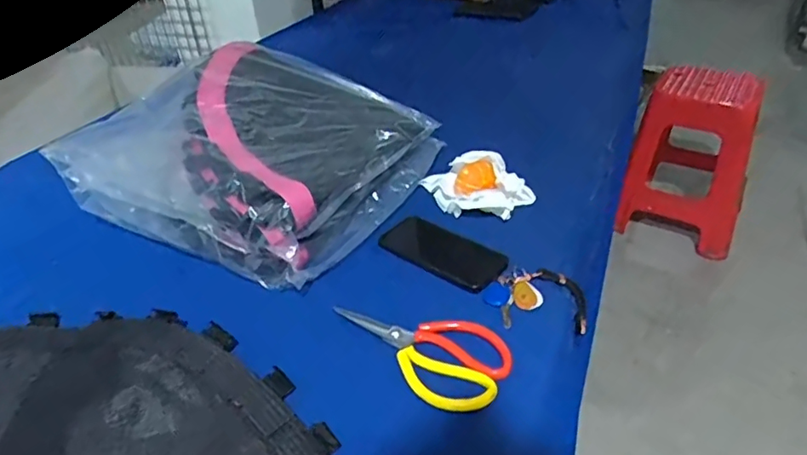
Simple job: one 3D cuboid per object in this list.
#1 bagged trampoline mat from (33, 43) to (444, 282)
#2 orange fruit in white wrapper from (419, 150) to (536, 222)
[{"bbox_3d":[-0.200,-0.122,0.817,0.394,0.159,0.387,13,38,20],"label":"bagged trampoline mat"},{"bbox_3d":[0.106,-0.064,0.800,0.168,0.059,0.096,7,36,14],"label":"orange fruit in white wrapper"}]

